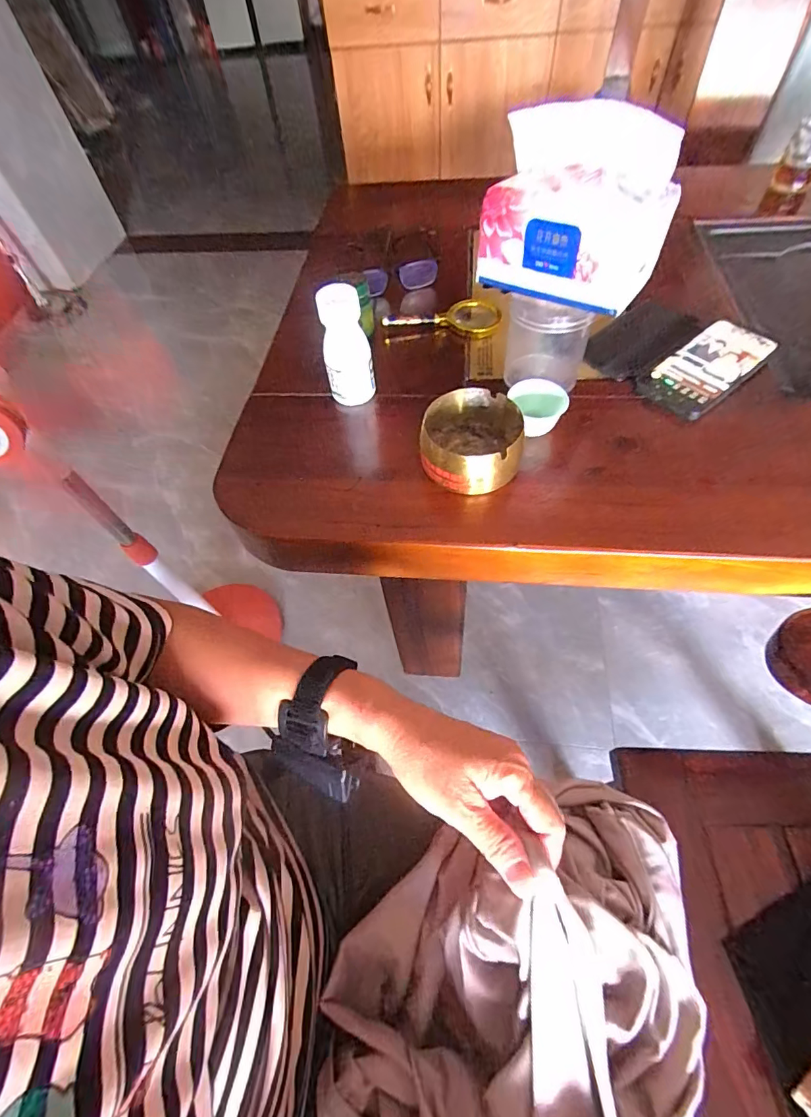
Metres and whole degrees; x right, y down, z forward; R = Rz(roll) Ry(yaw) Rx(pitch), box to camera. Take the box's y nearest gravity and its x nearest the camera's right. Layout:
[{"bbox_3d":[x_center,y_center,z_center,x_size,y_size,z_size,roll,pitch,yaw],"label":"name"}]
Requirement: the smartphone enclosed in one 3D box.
[{"bbox_3d":[0.338,-0.215,0.509,0.166,0.010,0.077,-36,67,-15],"label":"smartphone"}]

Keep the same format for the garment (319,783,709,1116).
[{"bbox_3d":[0.070,0.269,0.280,0.249,0.133,0.204,-6,54,0],"label":"garment"}]

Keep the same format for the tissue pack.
[{"bbox_3d":[0.148,-0.305,0.399,0.140,0.127,0.079,34,66,23],"label":"tissue pack"}]

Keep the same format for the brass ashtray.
[{"bbox_3d":[0.064,-0.111,0.444,0.093,0.053,0.102,5,58,8],"label":"brass ashtray"}]

